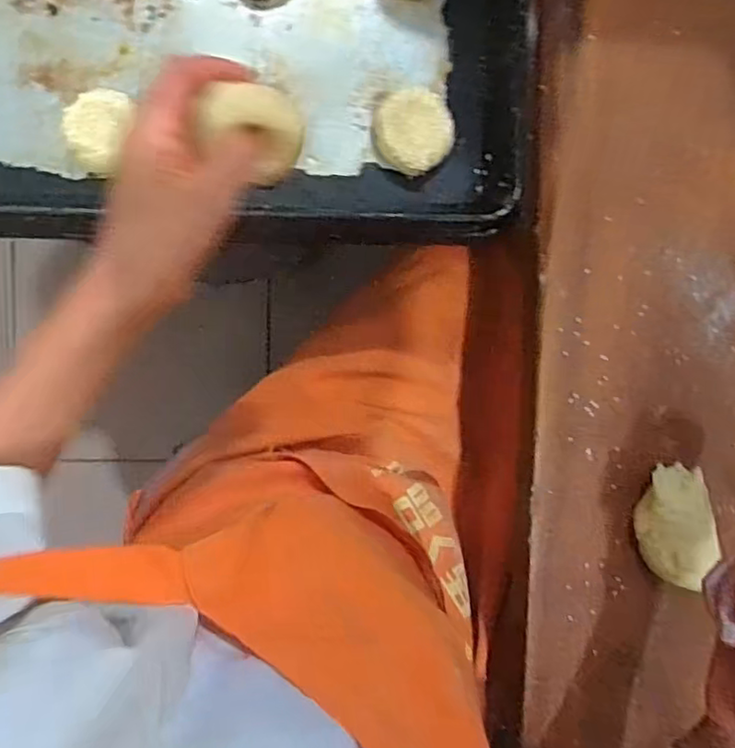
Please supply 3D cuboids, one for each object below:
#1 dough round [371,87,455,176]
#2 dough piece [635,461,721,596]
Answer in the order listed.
[{"bbox_3d":[0.034,-0.177,0.463,0.061,0.028,0.057,0,94,-5],"label":"dough round"},{"bbox_3d":[0.206,0.102,0.423,0.044,0.025,0.077,-22,96,-4],"label":"dough piece"}]

